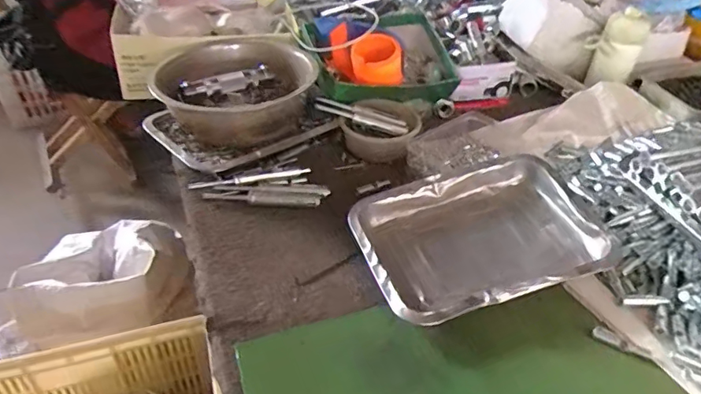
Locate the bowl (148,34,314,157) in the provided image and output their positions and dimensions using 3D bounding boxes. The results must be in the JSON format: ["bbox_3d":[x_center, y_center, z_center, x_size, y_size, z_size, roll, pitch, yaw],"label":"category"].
[{"bbox_3d":[-0.157,-0.143,0.741,0.205,0.108,0.236,-8,40,-14],"label":"bowl"}]

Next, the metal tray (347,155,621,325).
[{"bbox_3d":[0.143,0.042,0.571,0.265,0.051,0.184,-10,41,-15],"label":"metal tray"}]

